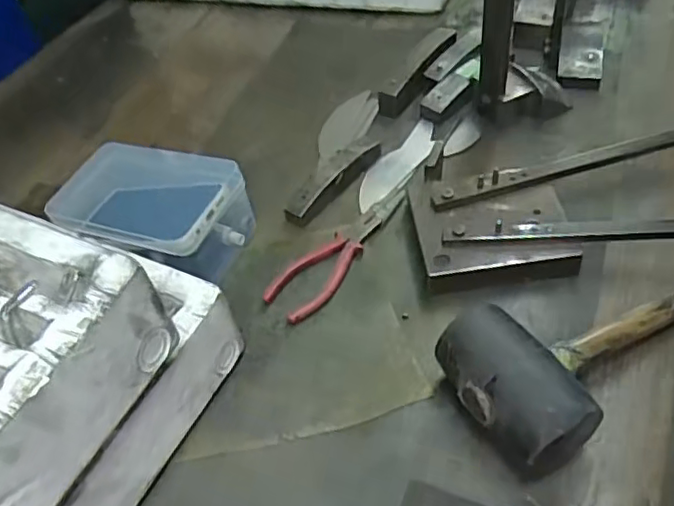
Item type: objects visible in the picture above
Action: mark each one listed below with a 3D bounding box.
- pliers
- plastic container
[{"bbox_3d":[0.013,-0.004,0.598,0.046,0.018,0.189,32,60,30],"label":"pliers"},{"bbox_3d":[-0.177,-0.034,0.608,0.160,0.079,0.116,11,52,17],"label":"plastic container"}]

